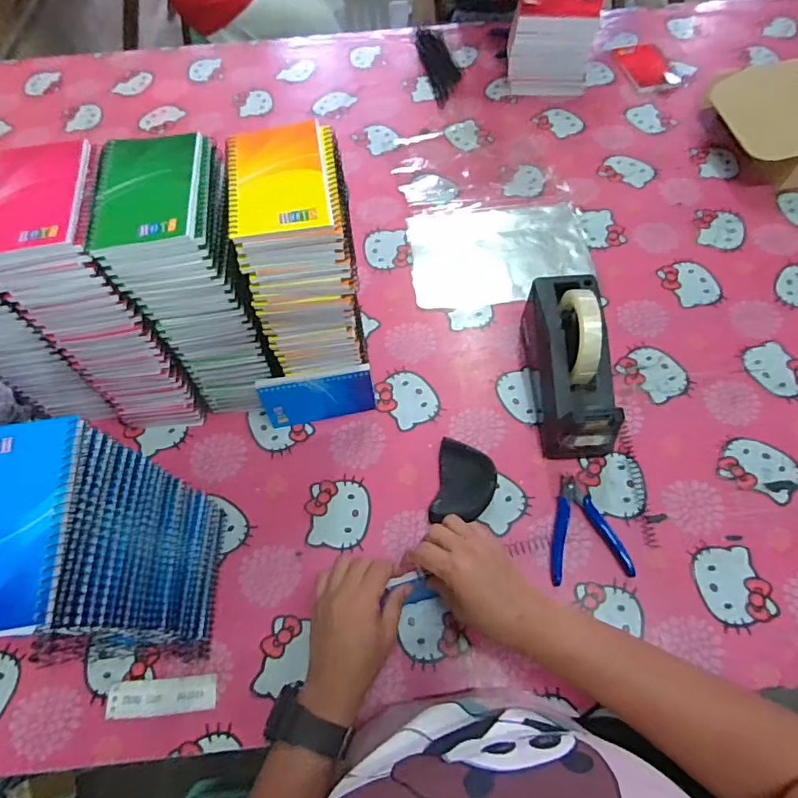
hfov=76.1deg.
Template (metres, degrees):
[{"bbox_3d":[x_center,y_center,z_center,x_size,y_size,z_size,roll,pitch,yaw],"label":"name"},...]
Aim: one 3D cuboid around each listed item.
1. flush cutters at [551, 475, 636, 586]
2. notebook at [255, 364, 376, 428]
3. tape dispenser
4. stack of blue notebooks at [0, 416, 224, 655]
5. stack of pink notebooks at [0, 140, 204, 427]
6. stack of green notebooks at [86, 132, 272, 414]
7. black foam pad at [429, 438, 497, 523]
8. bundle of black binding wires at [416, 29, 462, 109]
[{"bbox_3d":[0.201,0.141,0.564,0.083,0.012,0.112,-7,62,-2],"label":"flush cutters"},{"bbox_3d":[-0.095,-0.002,0.610,0.129,0.082,0.007,-11,51,-5],"label":"notebook"},{"bbox_3d":[0.202,-0.045,0.594,0.076,0.131,0.203,-4,62,0],"label":"tape dispenser"},{"bbox_3d":[-0.241,0.129,0.419,0.093,0.245,0.131,-6,62,-2],"label":"stack of blue notebooks"},{"bbox_3d":[-0.306,-0.096,0.551,0.093,0.288,0.147,-15,63,-6],"label":"stack of pink notebooks"},{"bbox_3d":[-0.205,-0.119,0.538,0.098,0.255,0.137,-11,62,-4],"label":"stack of green notebooks"},{"bbox_3d":[0.076,0.095,0.588,0.066,0.019,0.090,10,63,7],"label":"black foam pad"},{"bbox_3d":[0.076,-0.643,0.966,0.062,0.036,0.219,-13,62,-5],"label":"bundle of black binding wires"}]

